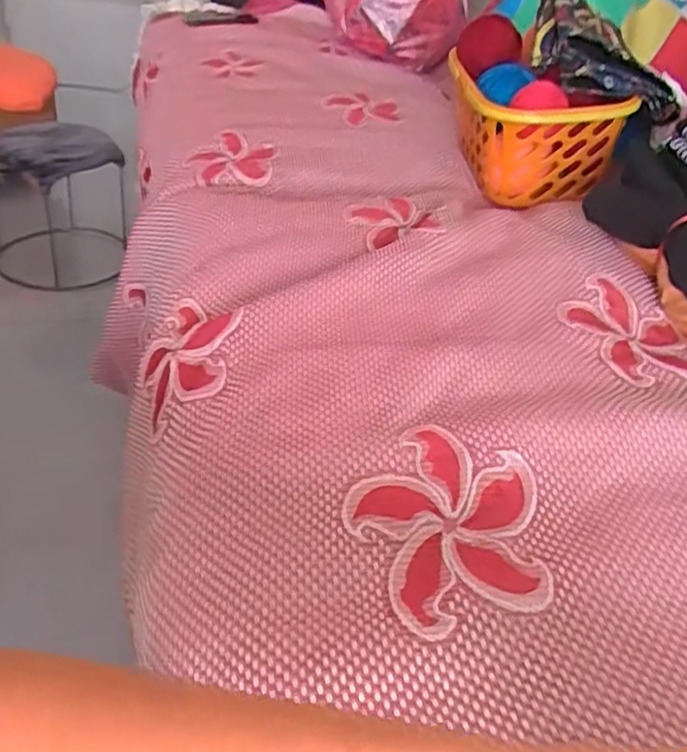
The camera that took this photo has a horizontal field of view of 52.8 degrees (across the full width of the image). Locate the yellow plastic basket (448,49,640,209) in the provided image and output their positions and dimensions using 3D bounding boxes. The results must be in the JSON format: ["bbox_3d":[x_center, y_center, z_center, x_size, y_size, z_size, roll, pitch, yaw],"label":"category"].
[{"bbox_3d":[0.248,-0.346,0.980,0.183,0.137,0.222,1,37,-11],"label":"yellow plastic basket"}]

